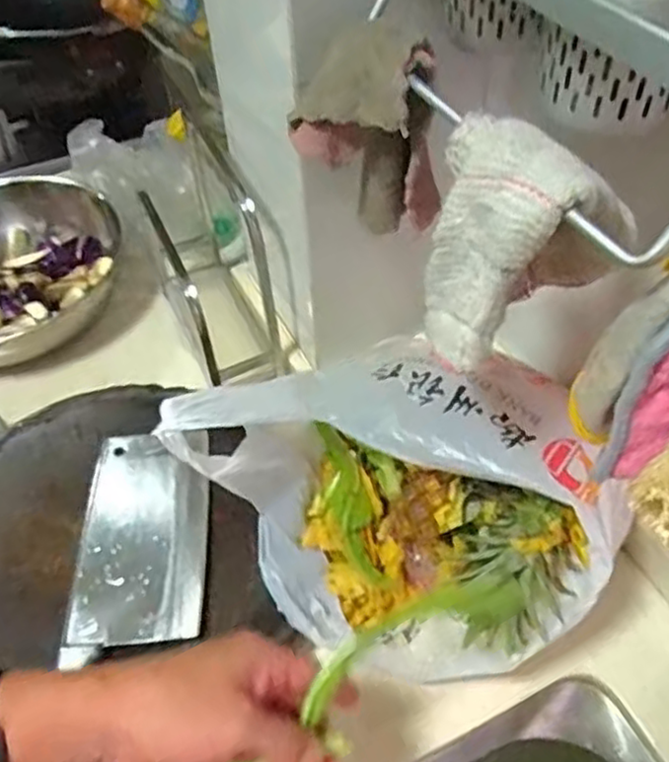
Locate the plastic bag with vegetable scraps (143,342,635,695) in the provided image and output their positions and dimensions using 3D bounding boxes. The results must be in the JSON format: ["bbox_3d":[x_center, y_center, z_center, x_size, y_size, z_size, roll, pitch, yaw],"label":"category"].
[{"bbox_3d":[0.048,0.109,0.521,0.263,0.211,0.213,-19,51,-13],"label":"plastic bag with vegetable scraps"}]

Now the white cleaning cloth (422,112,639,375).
[{"bbox_3d":[0.099,-0.066,0.361,0.097,0.111,0.077,16,52,16],"label":"white cleaning cloth"}]

